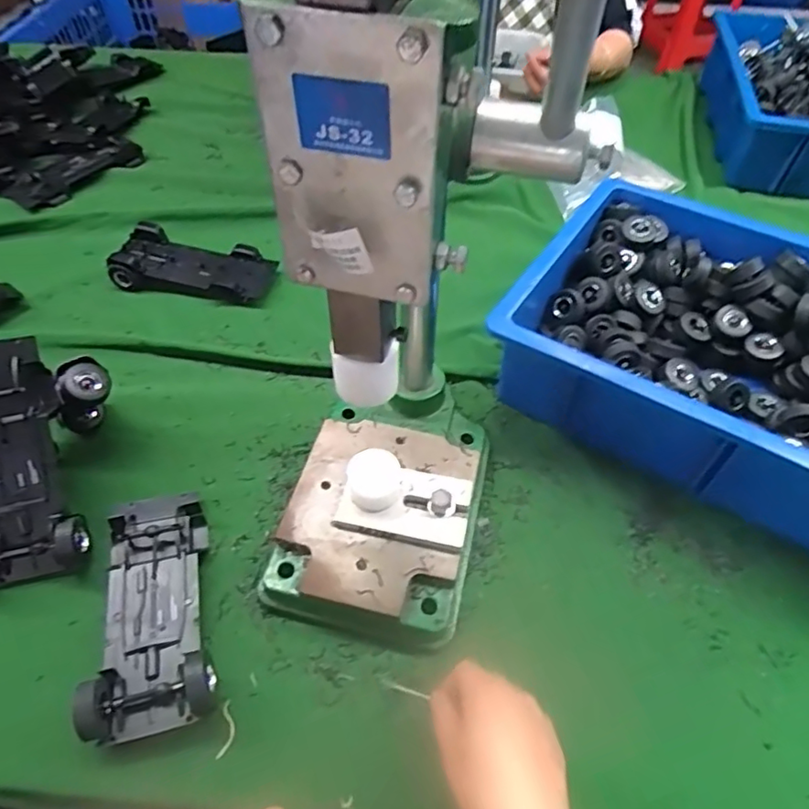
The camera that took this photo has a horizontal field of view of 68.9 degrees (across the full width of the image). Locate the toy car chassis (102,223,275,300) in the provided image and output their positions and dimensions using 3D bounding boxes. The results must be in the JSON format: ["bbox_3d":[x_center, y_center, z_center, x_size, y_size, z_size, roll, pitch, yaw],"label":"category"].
[{"bbox_3d":[-0.253,-0.169,0.715,0.184,0.041,0.084,6,51,4],"label":"toy car chassis"}]

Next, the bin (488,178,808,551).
[{"bbox_3d":[0.334,-0.043,0.562,0.428,0.097,0.297,27,55,20],"label":"bin"}]

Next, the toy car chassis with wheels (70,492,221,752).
[{"bbox_3d":[-0.195,0.148,0.454,0.083,0.033,0.190,-12,52,-10],"label":"toy car chassis with wheels"}]

